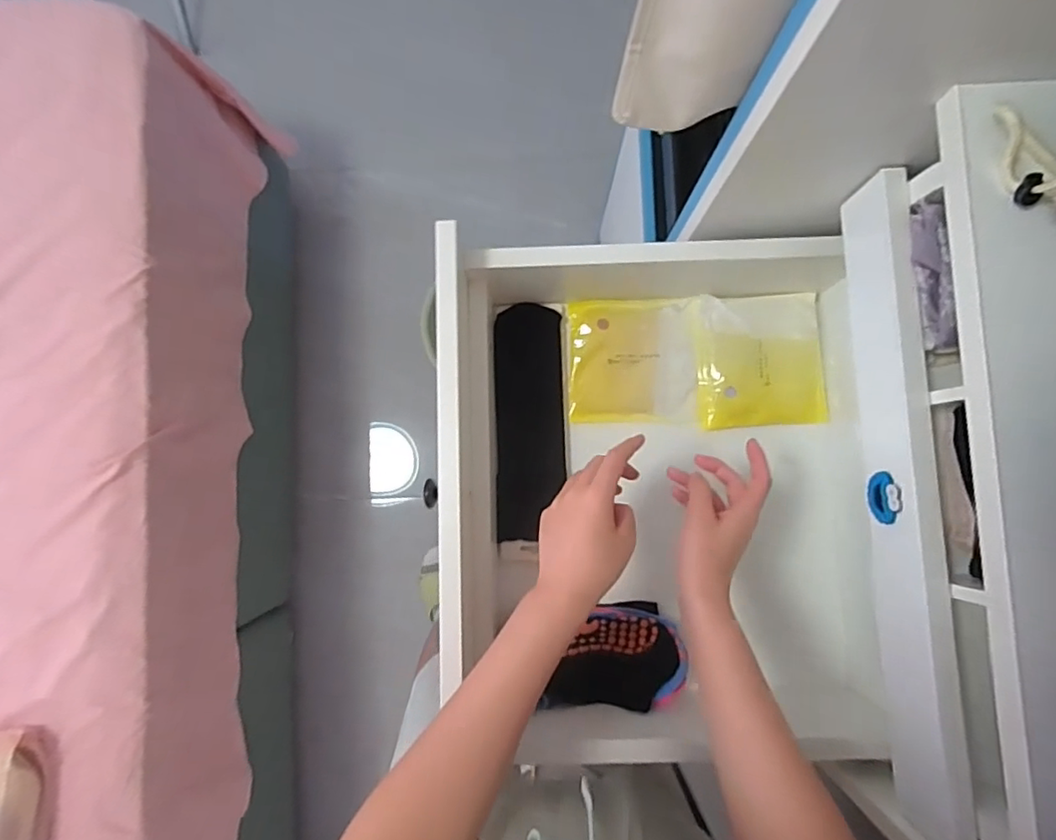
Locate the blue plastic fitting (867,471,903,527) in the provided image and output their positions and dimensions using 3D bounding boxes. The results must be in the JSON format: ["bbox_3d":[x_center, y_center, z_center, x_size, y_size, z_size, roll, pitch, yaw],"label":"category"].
[{"bbox_3d":[0.266,0.059,0.423,0.004,0.031,0.037,0,86,-4],"label":"blue plastic fitting"}]

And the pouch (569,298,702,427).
[{"bbox_3d":[0.117,-0.064,0.620,0.137,0.009,0.134,-1,88,3],"label":"pouch"}]

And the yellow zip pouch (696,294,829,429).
[{"bbox_3d":[0.253,-0.064,0.609,0.134,0.022,0.138,-2,85,1],"label":"yellow zip pouch"}]

